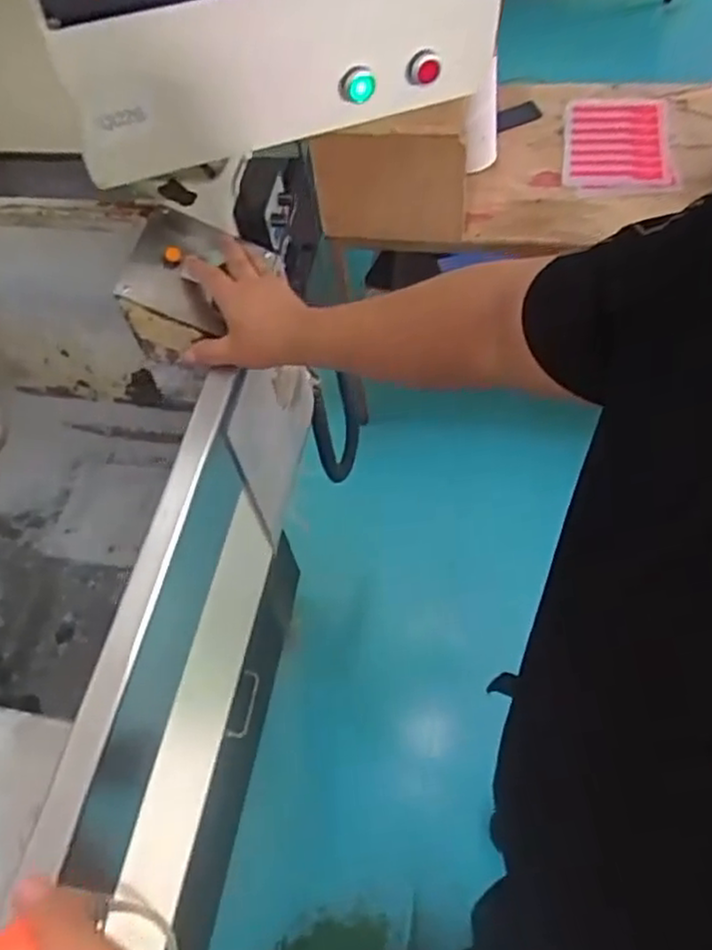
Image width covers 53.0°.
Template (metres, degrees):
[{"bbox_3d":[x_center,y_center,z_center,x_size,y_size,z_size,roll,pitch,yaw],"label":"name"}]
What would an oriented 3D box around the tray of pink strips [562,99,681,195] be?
[{"bbox_3d":[0.493,-0.625,1.350,0.193,0.026,0.269,4,58,7],"label":"tray of pink strips"}]

